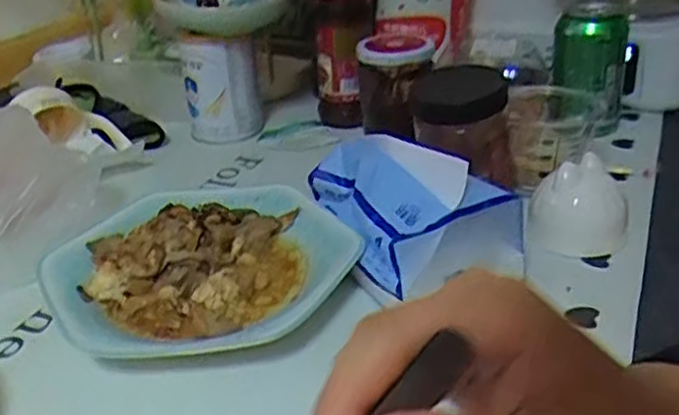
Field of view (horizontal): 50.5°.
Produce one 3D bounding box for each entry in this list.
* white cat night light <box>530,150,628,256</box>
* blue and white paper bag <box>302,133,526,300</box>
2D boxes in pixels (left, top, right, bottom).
[{"bbox_3d":[0.174,-0.009,0.521,0.067,0.048,0.071,8,30,20],"label":"white cat night light"},{"bbox_3d":[0.042,-0.006,0.486,0.096,0.079,0.141,-19,32,-26],"label":"blue and white paper bag"}]

